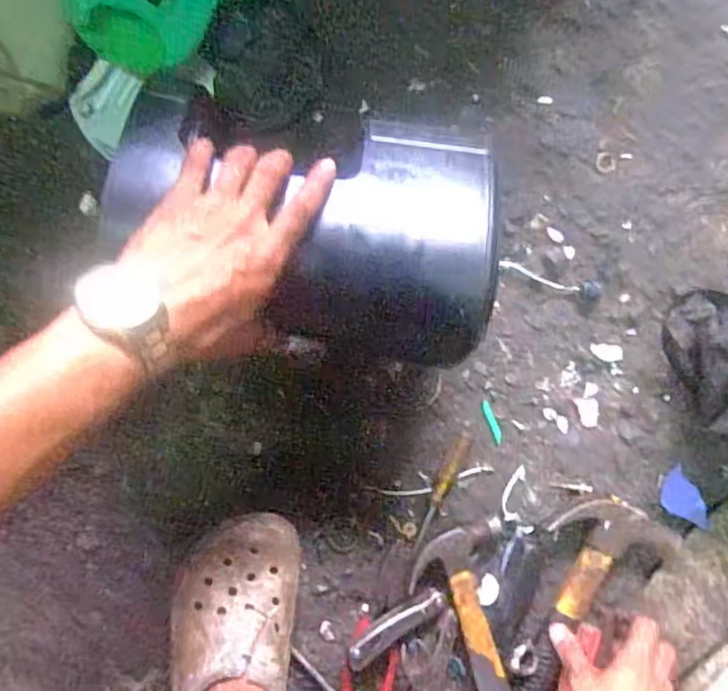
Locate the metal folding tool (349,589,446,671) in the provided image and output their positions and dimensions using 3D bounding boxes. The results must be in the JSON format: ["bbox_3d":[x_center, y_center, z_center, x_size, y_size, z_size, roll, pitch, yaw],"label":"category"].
[{"bbox_3d":[0.030,0.258,0.574,0.099,0.015,0.024,-29,92,-16],"label":"metal folding tool"}]

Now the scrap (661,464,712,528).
[{"bbox_3d":[0.308,0.151,0.602,0.036,0.007,0.061,-34,91,1],"label":"scrap"}]

